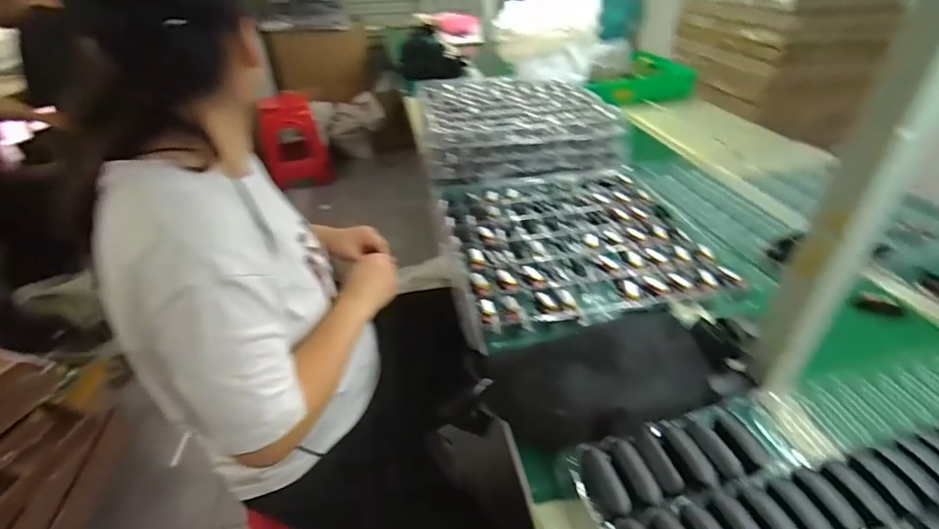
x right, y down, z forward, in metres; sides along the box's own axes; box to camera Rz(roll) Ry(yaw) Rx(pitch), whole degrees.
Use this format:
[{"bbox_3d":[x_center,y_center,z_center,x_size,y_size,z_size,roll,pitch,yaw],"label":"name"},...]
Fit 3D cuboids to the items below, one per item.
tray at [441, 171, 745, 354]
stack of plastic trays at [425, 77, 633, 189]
[{"bbox_3d":[0.181,-0.061,0.853,0.450,0.024,0.469,-8,35,-7],"label":"tray"},{"bbox_3d":[0.108,-0.373,1.197,0.442,0.092,0.471,-9,35,-9],"label":"stack of plastic trays"}]

